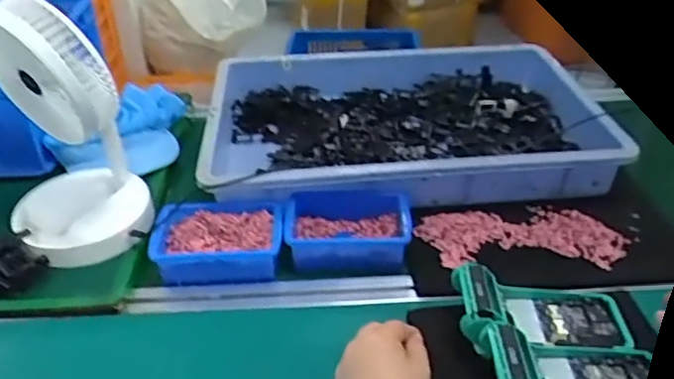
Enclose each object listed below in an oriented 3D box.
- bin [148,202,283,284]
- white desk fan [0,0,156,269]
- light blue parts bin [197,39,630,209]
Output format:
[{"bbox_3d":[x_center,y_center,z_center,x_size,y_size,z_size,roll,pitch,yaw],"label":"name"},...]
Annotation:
[{"bbox_3d":[-0.142,0.065,0.714,0.151,0.051,0.098,-1,36,1],"label":"bin"},{"bbox_3d":[-0.318,-0.064,0.675,0.150,0.305,0.145,-20,40,-24],"label":"white desk fan"},{"bbox_3d":[0.068,-0.101,0.849,0.522,0.111,0.326,0,36,1],"label":"light blue parts bin"}]

